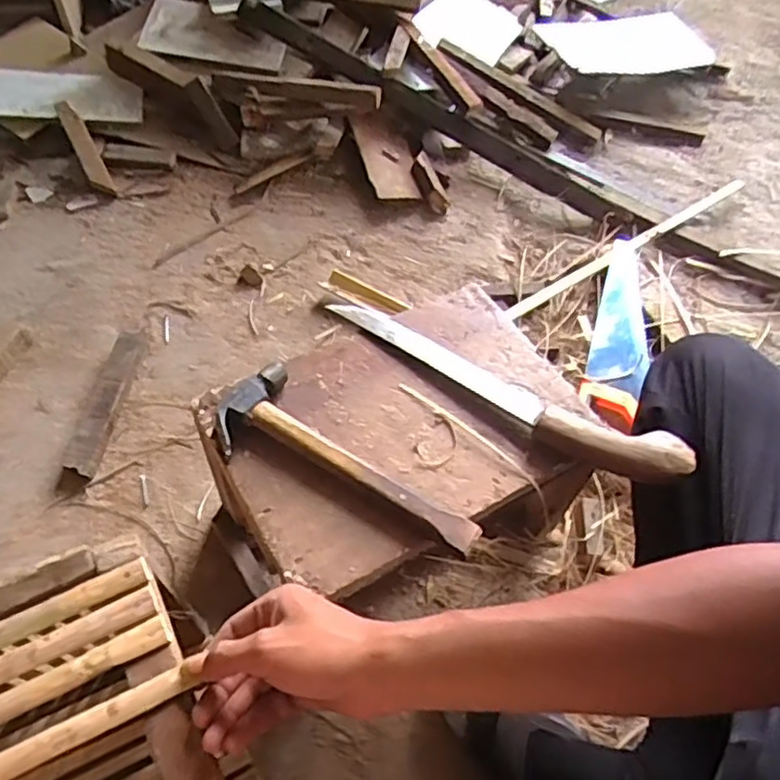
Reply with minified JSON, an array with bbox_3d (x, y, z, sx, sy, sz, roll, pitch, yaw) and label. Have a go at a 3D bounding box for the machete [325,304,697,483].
[{"bbox_3d":[0.097,-0.002,0.619,0.358,0.030,0.057,26,58,13],"label":"machete"}]

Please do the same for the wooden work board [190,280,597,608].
[{"bbox_3d":[0.018,0.034,0.601,0.320,0.022,0.245,-25,61,-20],"label":"wooden work board"}]

